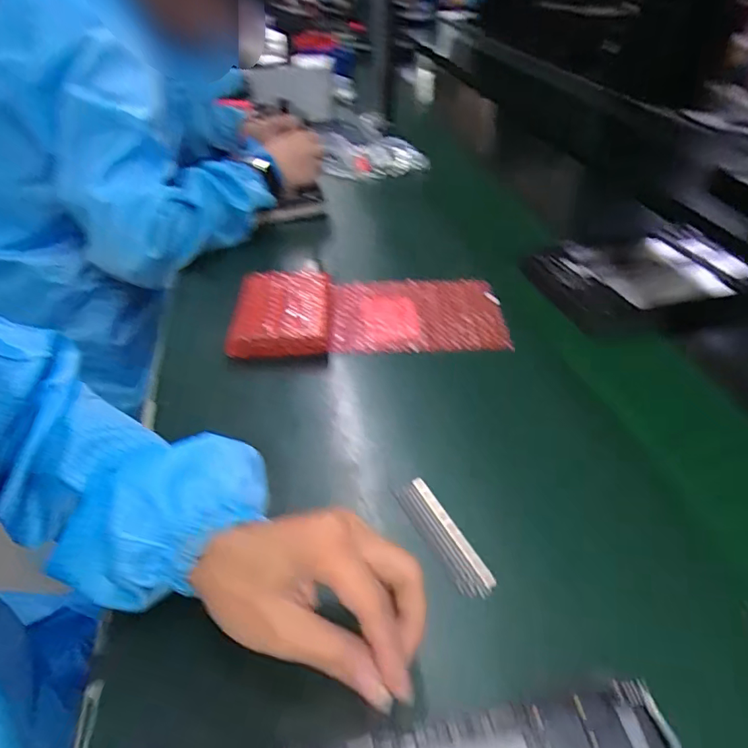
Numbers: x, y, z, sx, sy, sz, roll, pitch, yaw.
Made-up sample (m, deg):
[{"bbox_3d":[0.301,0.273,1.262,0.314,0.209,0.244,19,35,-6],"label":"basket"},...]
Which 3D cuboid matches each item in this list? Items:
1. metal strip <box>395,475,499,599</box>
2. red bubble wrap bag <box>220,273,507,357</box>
[{"bbox_3d":[0.046,0.108,0.344,0.021,0.008,0.090,-19,44,-22],"label":"metal strip"},{"bbox_3d":[-0.004,-0.065,0.523,0.269,0.035,0.124,-1,41,-3],"label":"red bubble wrap bag"}]

